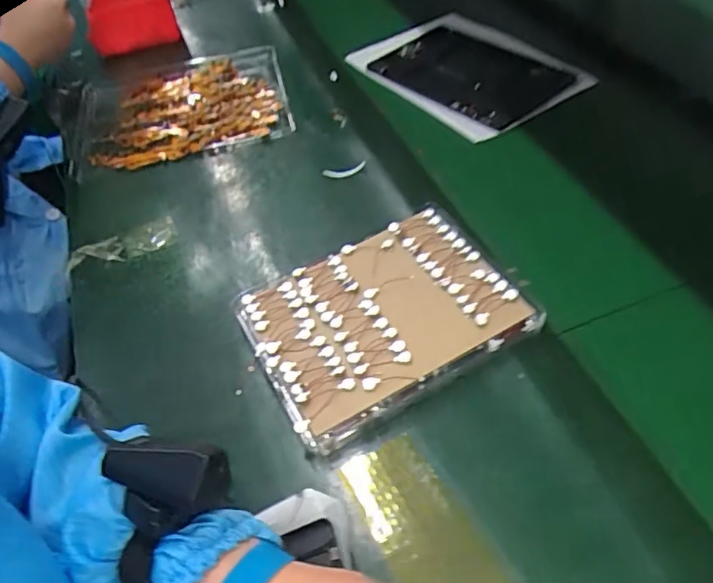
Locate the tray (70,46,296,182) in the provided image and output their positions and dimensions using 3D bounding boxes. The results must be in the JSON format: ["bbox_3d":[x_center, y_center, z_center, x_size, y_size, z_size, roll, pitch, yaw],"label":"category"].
[{"bbox_3d":[-0.242,-0.246,0.786,0.290,0.035,0.234,-12,50,-4],"label":"tray"}]

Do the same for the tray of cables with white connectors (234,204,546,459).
[{"bbox_3d":[0.021,0.020,0.501,0.213,0.033,0.161,-24,52,-14],"label":"tray of cables with white connectors"}]

